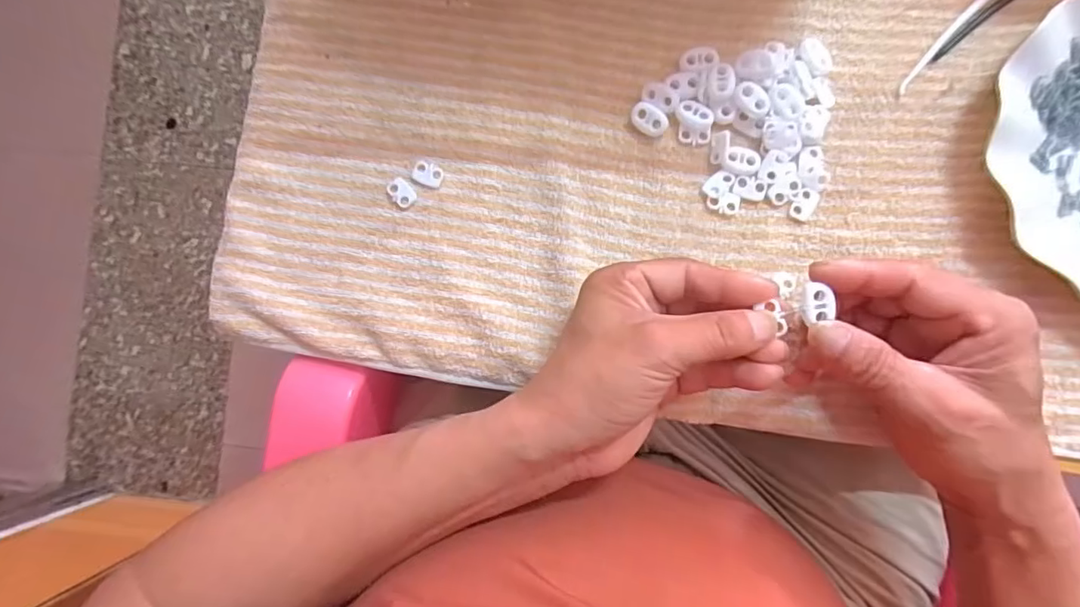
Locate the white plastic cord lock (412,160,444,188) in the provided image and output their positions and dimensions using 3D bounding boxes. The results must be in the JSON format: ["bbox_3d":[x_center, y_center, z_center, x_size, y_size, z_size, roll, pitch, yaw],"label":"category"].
[{"bbox_3d":[-0.067,-0.077,0.325,0.018,0.004,0.013,23,88,4],"label":"white plastic cord lock"}]

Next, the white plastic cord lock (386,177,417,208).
[{"bbox_3d":[-0.082,-0.066,0.325,0.014,0.004,0.018,-40,85,0],"label":"white plastic cord lock"}]

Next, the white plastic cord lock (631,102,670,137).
[{"bbox_3d":[0.064,-0.107,0.317,0.022,0.010,0.014,29,88,5],"label":"white plastic cord lock"}]

